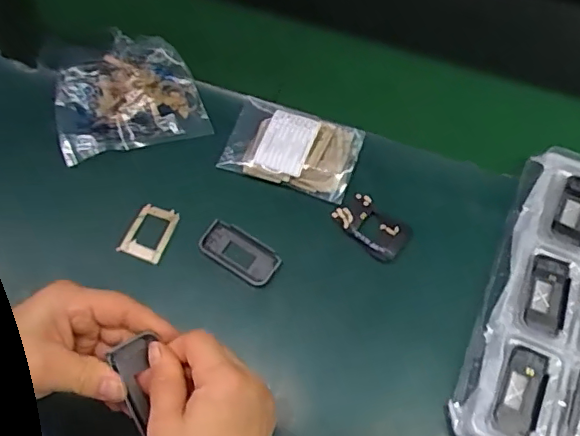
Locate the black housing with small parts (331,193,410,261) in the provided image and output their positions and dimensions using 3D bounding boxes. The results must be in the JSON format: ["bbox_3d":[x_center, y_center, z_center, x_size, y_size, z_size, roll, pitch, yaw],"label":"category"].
[{"bbox_3d":[0.080,0.008,0.545,0.072,0.017,0.041,39,68,16],"label":"black housing with small parts"}]

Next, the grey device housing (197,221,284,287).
[{"bbox_3d":[-0.048,0.033,0.539,0.079,0.012,0.040,31,66,13],"label":"grey device housing"}]

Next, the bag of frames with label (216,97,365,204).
[{"bbox_3d":[0.003,-0.074,0.579,0.131,0.024,0.083,20,65,8],"label":"bag of frames with label"}]

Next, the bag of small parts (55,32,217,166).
[{"bbox_3d":[-0.179,-0.138,0.598,0.156,0.035,0.133,-17,65,-10],"label":"bag of small parts"}]

